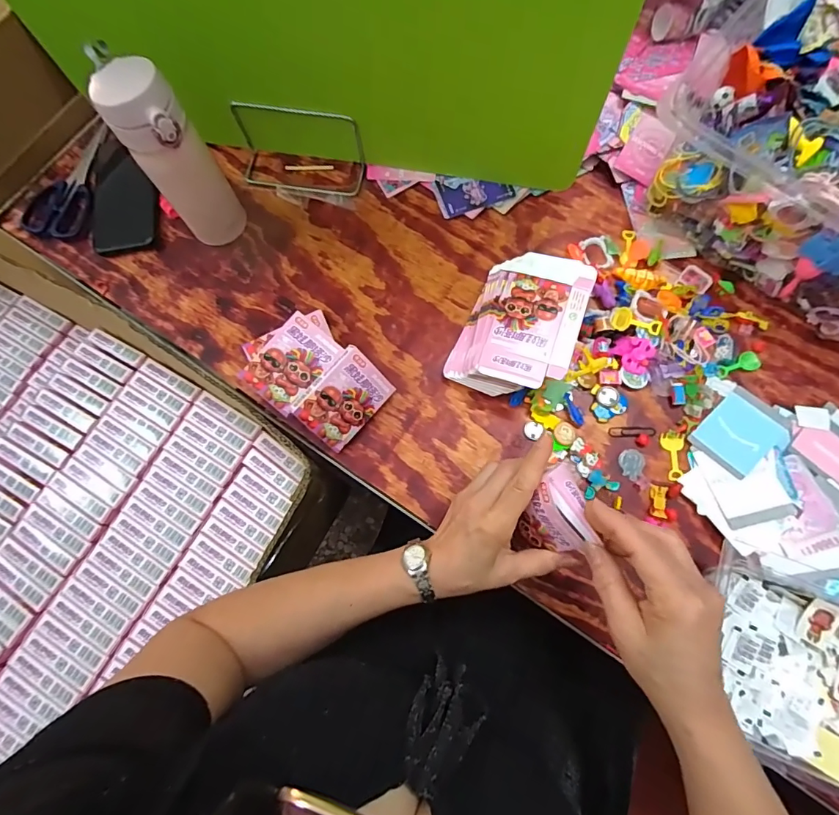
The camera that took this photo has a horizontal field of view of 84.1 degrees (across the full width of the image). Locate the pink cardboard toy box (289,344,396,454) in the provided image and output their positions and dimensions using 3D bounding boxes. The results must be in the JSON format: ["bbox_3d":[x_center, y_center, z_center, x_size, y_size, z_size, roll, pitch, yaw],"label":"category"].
[{"bbox_3d":[-0.079,-0.009,0.486,0.093,0.024,0.070,-50,118,-7],"label":"pink cardboard toy box"}]

